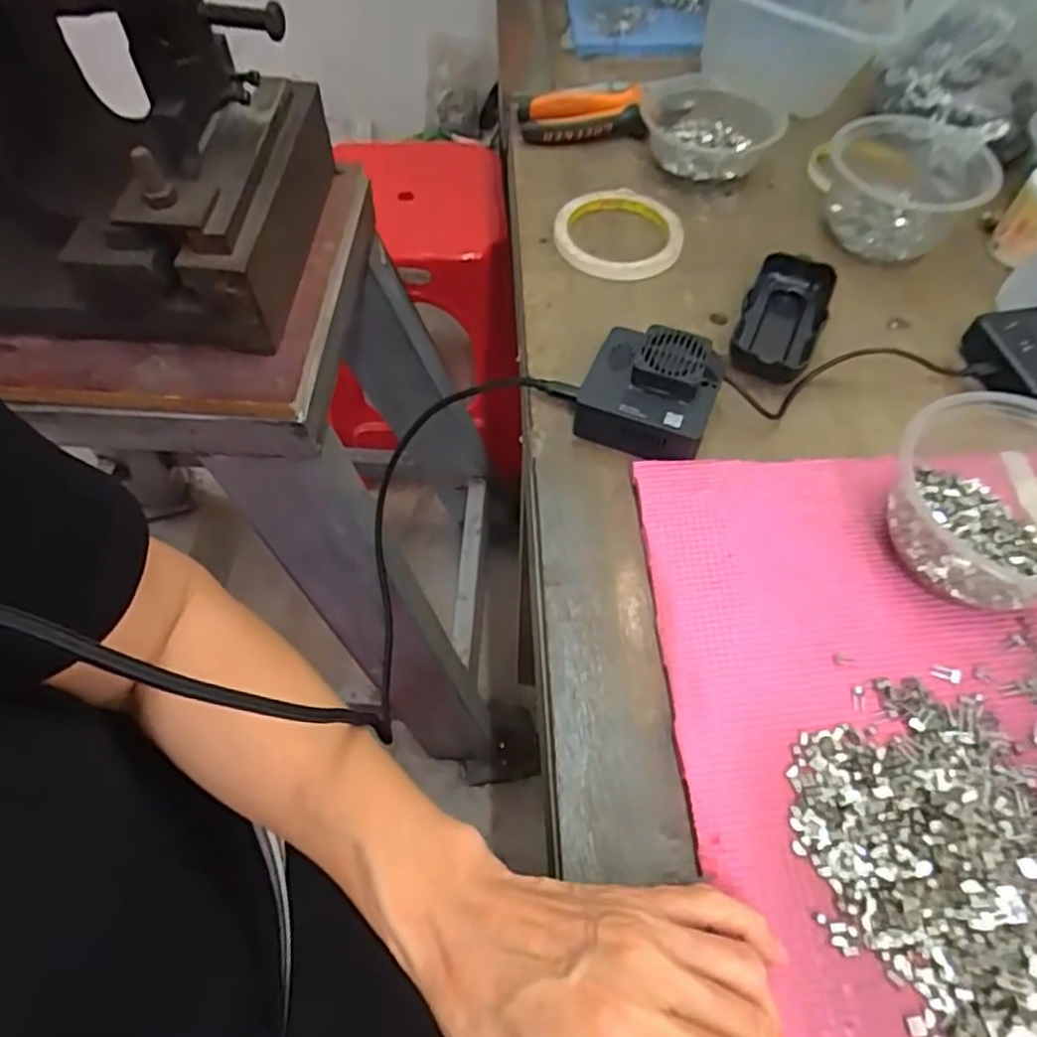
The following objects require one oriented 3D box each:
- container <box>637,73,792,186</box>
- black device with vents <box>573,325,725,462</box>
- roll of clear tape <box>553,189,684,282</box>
[{"bbox_3d":[0.162,-0.328,0.591,0.116,0.041,0.111,-1,58,2],"label":"container"},{"bbox_3d":[0.081,-0.078,0.428,0.076,0.043,0.069,21,60,12],"label":"black device with vents"},{"bbox_3d":[0.079,-0.221,0.542,0.093,0.017,0.092,0,58,-1],"label":"roll of clear tape"}]

